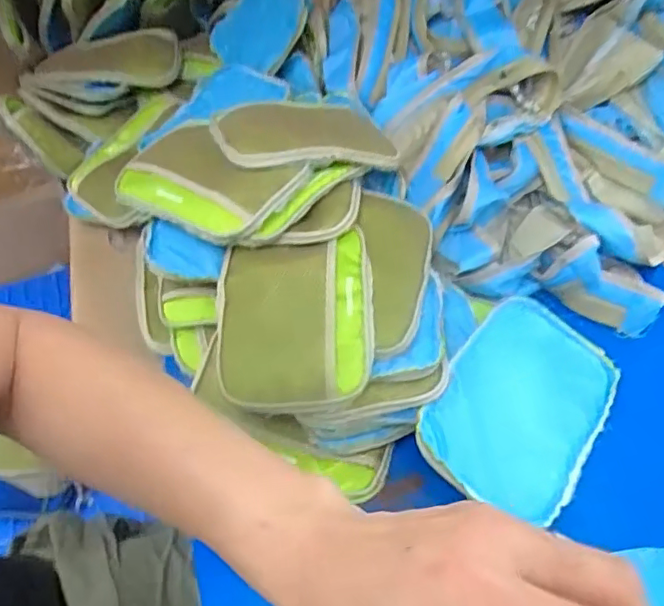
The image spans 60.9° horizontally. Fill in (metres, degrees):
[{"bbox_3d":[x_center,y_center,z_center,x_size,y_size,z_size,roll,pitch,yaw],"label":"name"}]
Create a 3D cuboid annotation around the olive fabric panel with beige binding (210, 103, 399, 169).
[{"bbox_3d":[-0.029,-0.172,0.583,0.174,0.048,0.105,-17,51,-20],"label":"olive fabric panel with beige binding"}]

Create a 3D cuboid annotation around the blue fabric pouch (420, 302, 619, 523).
[{"bbox_3d":[0.169,0.088,0.503,0.137,0.014,0.187,37,67,7],"label":"blue fabric pouch"}]

